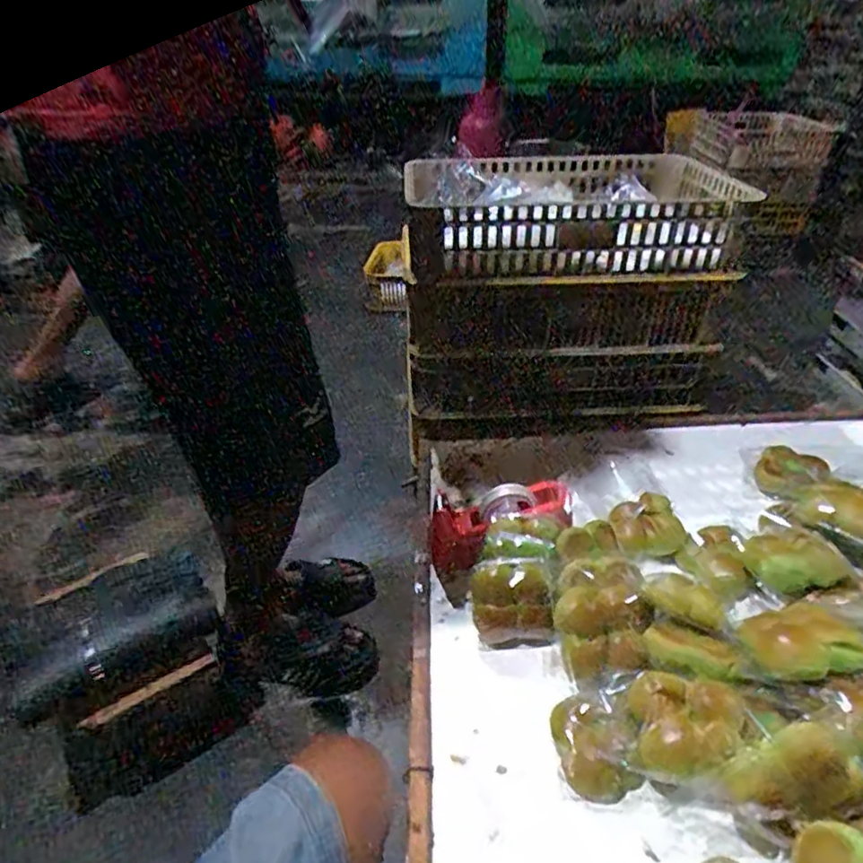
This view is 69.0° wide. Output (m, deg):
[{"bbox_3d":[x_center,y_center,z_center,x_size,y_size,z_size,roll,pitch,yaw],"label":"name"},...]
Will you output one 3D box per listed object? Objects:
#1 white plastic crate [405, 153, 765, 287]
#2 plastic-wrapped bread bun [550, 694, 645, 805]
[{"bbox_3d":[0.252,-0.430,1.248,0.567,0.168,0.390,-3,33,-3],"label":"white plastic crate"},{"bbox_3d":[0.169,0.325,0.656,0.073,0.040,0.103,-7,34,-6],"label":"plastic-wrapped bread bun"}]

